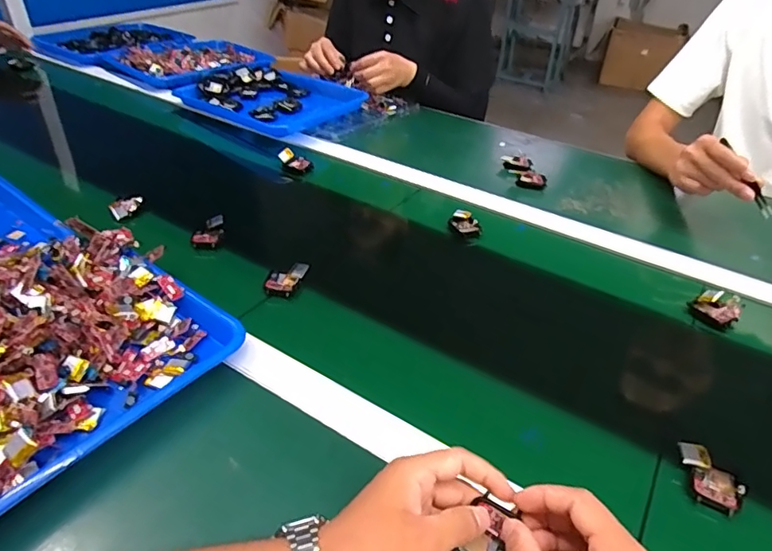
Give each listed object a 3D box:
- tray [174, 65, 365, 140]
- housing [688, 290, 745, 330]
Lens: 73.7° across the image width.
[{"bbox_3d":[-0.226,-0.354,1.026,0.335,0.031,0.265,27,43,25],"label":"tray"},{"bbox_3d":[0.378,0.037,0.592,0.035,0.027,0.049,-29,50,-35],"label":"housing"}]

